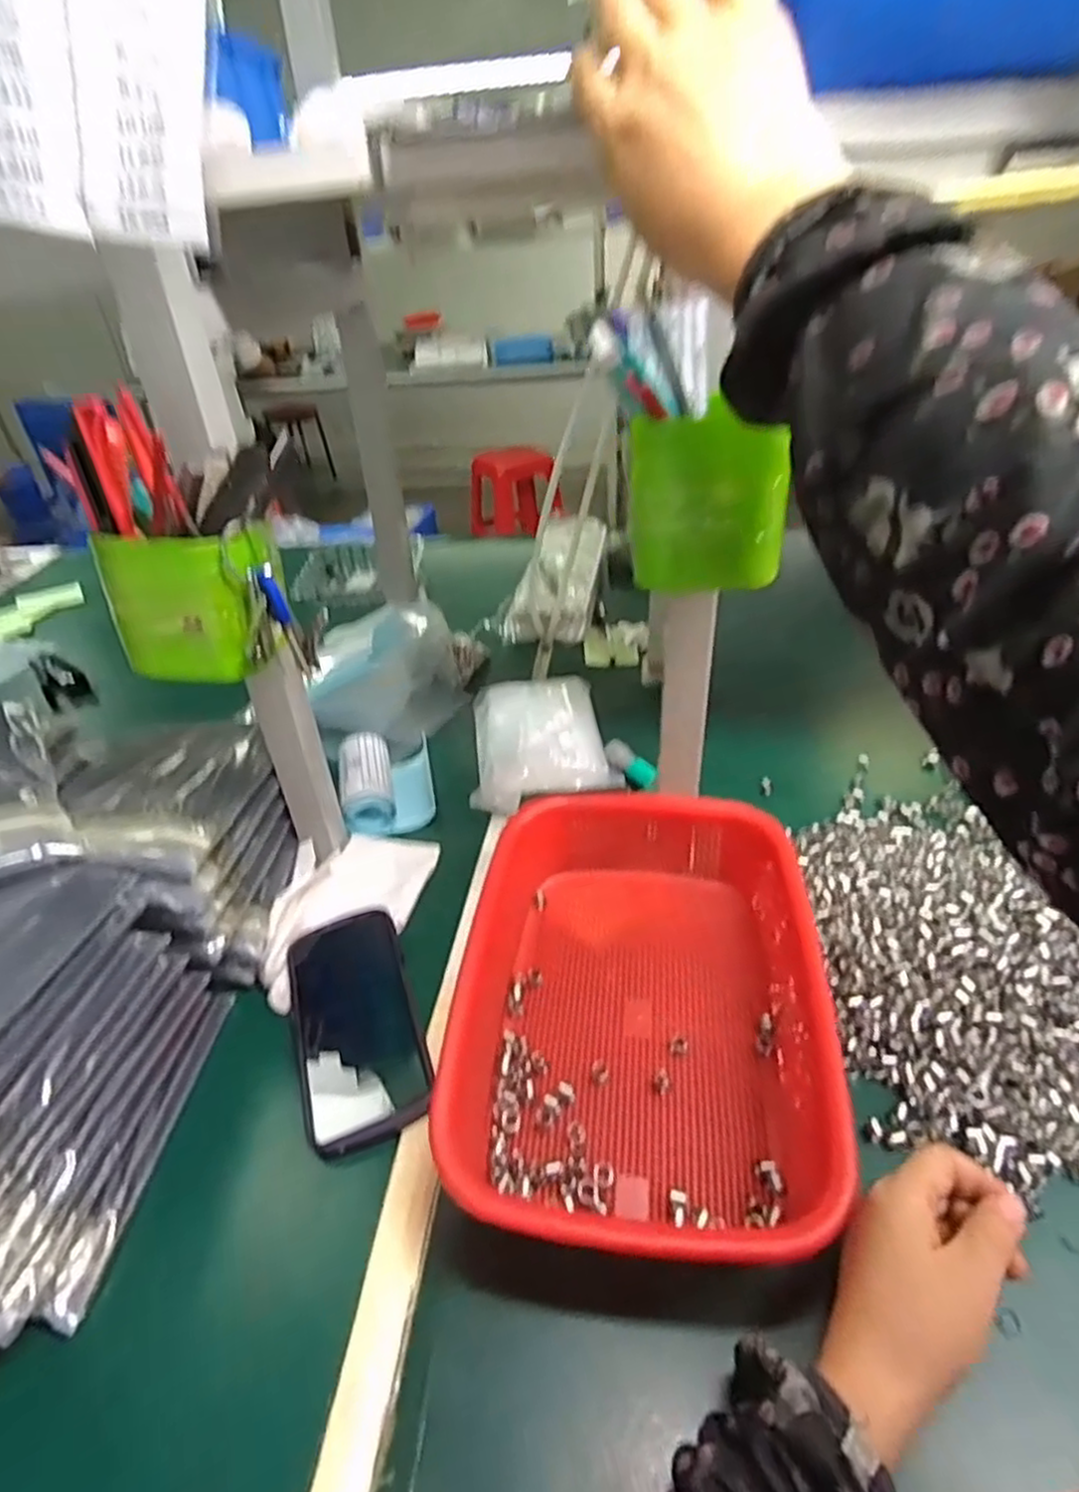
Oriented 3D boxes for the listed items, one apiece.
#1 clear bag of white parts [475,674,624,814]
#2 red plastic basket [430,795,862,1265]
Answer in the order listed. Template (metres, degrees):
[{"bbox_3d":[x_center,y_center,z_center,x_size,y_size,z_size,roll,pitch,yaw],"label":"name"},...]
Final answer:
[{"bbox_3d":[0.001,-0.014,0.693,0.131,0.035,0.199,-4,35,-1],"label":"clear bag of white parts"},{"bbox_3d":[0.060,0.154,0.435,0.210,0.081,0.274,2,35,8],"label":"red plastic basket"}]

